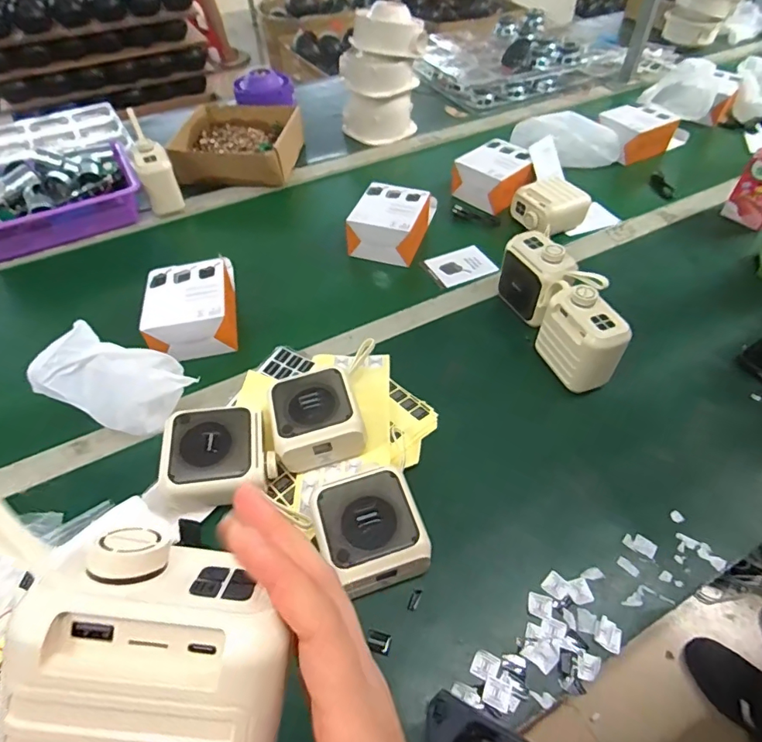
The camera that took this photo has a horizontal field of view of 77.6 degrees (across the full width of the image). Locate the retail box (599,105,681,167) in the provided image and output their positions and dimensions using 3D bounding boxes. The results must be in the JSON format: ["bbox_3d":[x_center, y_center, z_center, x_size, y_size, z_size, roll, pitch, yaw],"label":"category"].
[{"bbox_3d":[0.474,-0.445,0.896,0.126,0.068,0.088,-16,51,-14],"label":"retail box"}]

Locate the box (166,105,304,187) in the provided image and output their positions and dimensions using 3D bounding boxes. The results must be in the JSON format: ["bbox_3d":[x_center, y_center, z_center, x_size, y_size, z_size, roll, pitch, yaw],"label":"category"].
[{"bbox_3d":[-0.264,-0.429,0.903,0.212,0.070,0.235,2,49,1],"label":"box"}]

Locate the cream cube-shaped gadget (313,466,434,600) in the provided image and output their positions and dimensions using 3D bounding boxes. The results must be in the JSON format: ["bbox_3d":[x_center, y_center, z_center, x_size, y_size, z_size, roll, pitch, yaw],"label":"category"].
[{"bbox_3d":[-0.009,0.140,0.418,0.093,0.056,0.093,-16,51,-14],"label":"cream cube-shaped gadget"}]

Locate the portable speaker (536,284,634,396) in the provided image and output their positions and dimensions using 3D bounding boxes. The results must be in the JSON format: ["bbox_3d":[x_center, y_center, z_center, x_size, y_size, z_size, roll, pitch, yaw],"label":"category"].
[{"bbox_3d":[0.222,-0.036,0.531,0.053,0.099,0.086,-13,50,-10],"label":"portable speaker"}]

